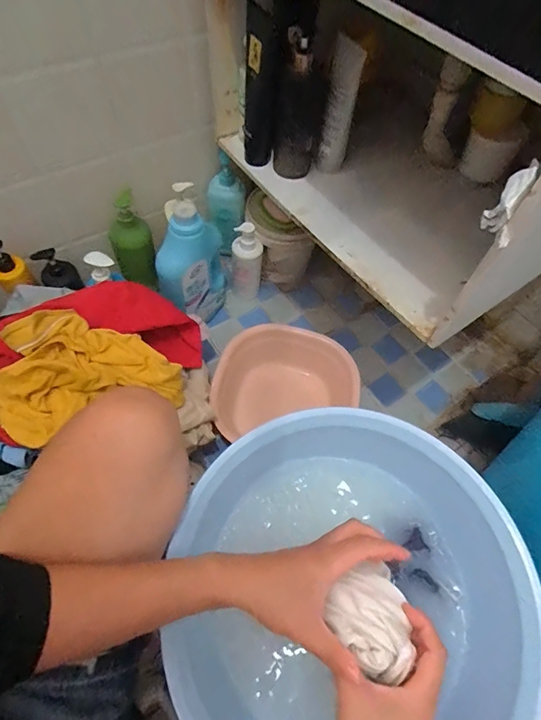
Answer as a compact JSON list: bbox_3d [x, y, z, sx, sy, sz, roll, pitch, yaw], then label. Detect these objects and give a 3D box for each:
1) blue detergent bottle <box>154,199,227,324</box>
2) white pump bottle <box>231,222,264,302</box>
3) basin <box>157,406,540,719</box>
[{"bbox_3d":[-0.163,-0.193,0.831,0.082,0.286,0.135,29,61,14],"label":"blue detergent bottle"},{"bbox_3d":[-0.054,-0.216,0.908,0.067,0.180,0.056,3,58,-2],"label":"white pump bottle"},{"bbox_3d":[0.103,0.256,0.469,0.376,0.120,0.387,2,58,-3],"label":"basin"}]

